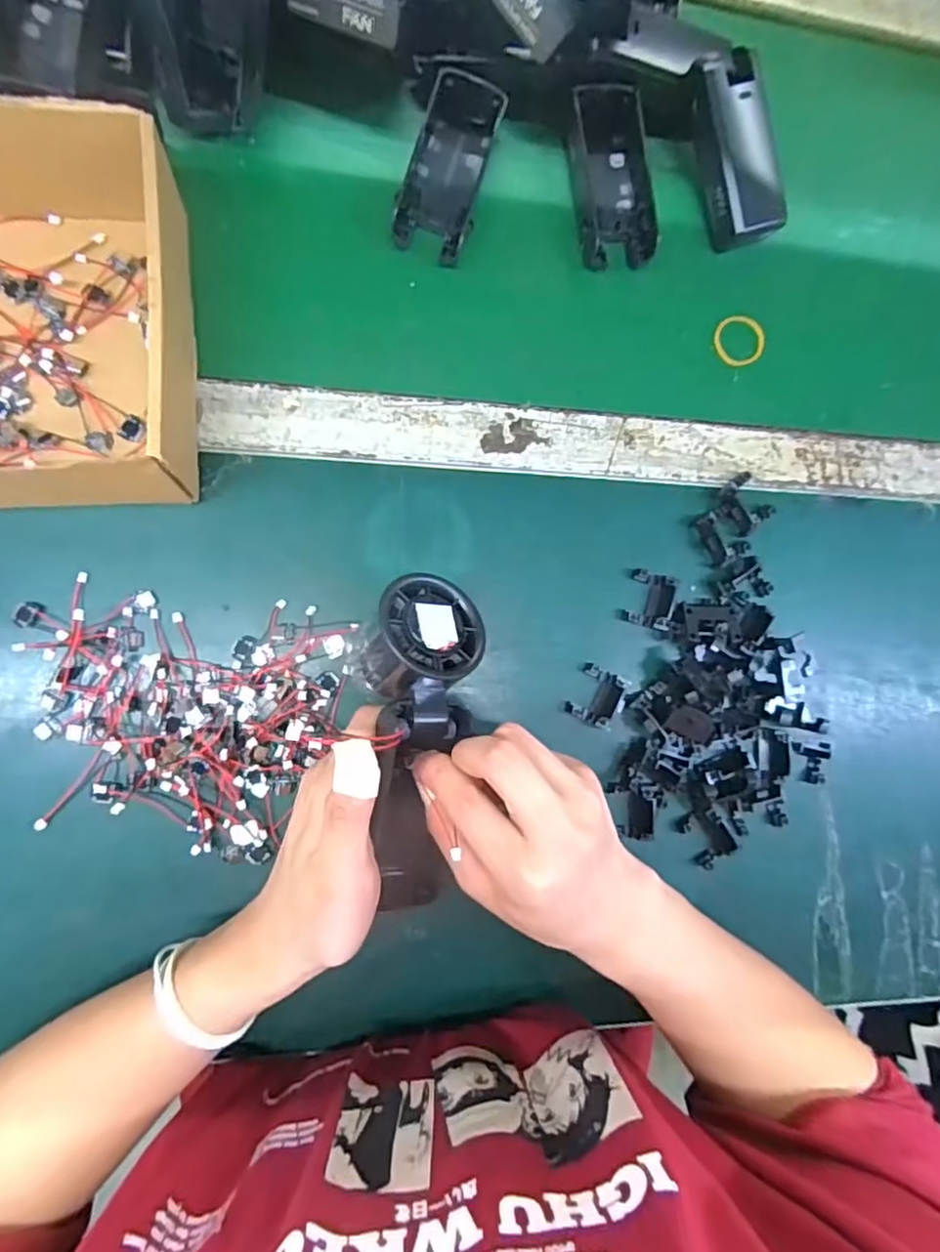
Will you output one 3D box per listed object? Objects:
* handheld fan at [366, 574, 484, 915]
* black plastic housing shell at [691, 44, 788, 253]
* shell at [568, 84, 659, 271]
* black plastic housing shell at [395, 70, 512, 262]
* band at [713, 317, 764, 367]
[{"bbox_3d":[-0.025,0.061,0.302,0.058,0.044,0.169,4,95,-10],"label":"handheld fan"},{"bbox_3d":[0.175,-0.311,0.400,0.046,0.026,0.106,-24,110,-10],"label":"black plastic housing shell"},{"bbox_3d":[0.091,-0.293,0.400,0.047,0.031,0.112,-6,90,-10],"label":"shell"},{"bbox_3d":[-0.013,-0.287,0.381,0.045,0.026,0.116,16,86,-9],"label":"black plastic housing shell"},{"bbox_3d":[0.187,-0.198,0.423,0.038,0.007,0.035,1,86,-11],"label":"band"}]

